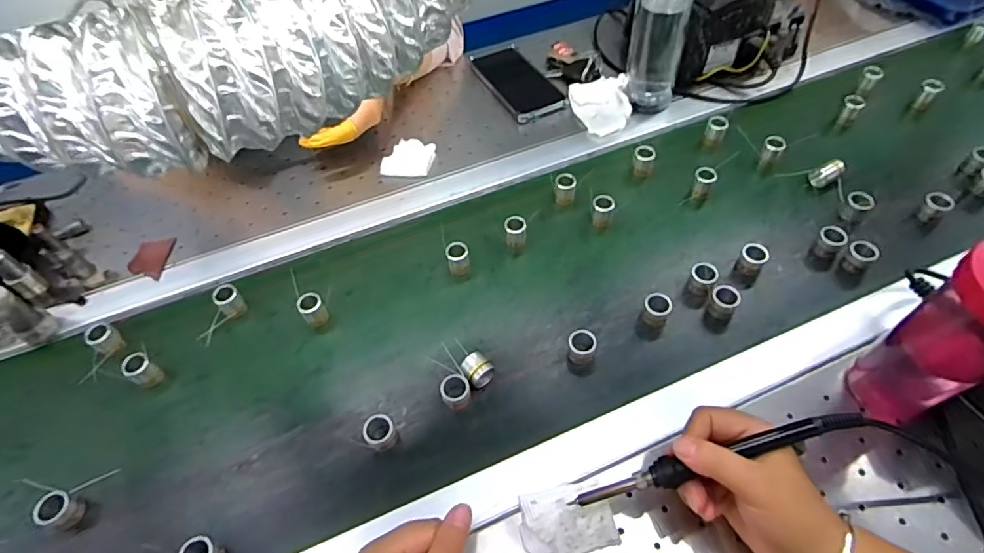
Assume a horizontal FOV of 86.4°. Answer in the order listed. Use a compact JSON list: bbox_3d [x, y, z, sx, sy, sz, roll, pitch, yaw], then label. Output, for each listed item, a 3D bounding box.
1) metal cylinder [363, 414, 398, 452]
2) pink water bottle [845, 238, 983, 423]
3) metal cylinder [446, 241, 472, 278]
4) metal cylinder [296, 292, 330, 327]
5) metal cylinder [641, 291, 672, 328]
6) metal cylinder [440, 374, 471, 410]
[{"bbox_3d":[-0.095,0.134,0.448,0.025,0.029,0.023,-1,54,2],"label":"metal cylinder"},{"bbox_3d":[0.335,0.055,0.389,0.071,0.195,0.070,-29,57,-17],"label":"pink water bottle"},{"bbox_3d":[-0.034,-0.018,0.546,0.023,0.032,0.022,-15,54,-8],"label":"metal cylinder"},{"bbox_3d":[-0.176,0.034,0.519,0.022,0.036,0.020,-32,58,-19],"label":"metal cylinder"},{"bbox_3d":[0.158,0.033,0.504,0.025,0.030,0.024,-1,54,2],"label":"metal cylinder"},{"bbox_3d":[-0.032,0.102,0.464,0.024,0.019,0.025,-1,54,2],"label":"metal cylinder"}]

